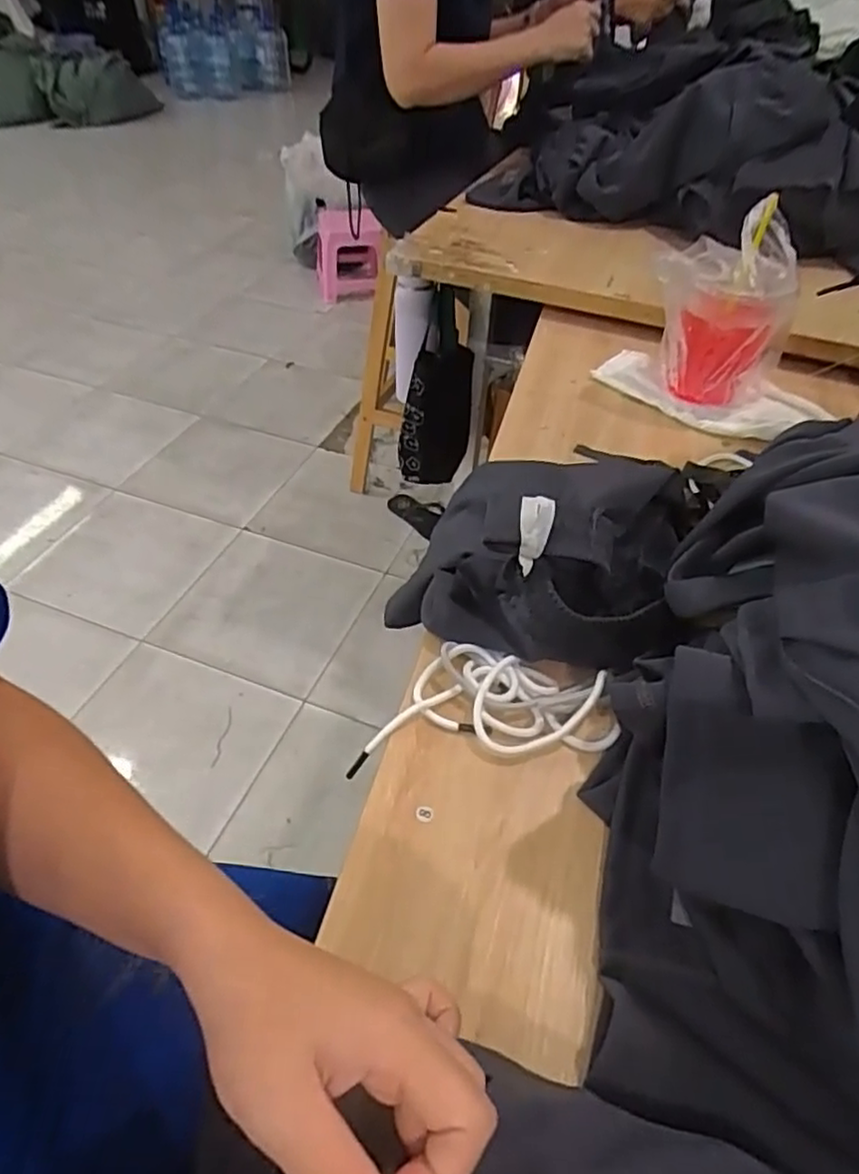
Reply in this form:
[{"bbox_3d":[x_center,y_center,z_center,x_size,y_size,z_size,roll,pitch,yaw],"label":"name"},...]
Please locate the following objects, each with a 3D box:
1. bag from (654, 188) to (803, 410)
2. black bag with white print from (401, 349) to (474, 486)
[{"bbox_3d":[0.328,-0.307,0.742,0.130,0.174,0.104,32,53,26],"label":"bag"},{"bbox_3d":[0.010,-0.319,1.267,0.119,0.264,0.098,16,18,13],"label":"black bag with white print"}]

